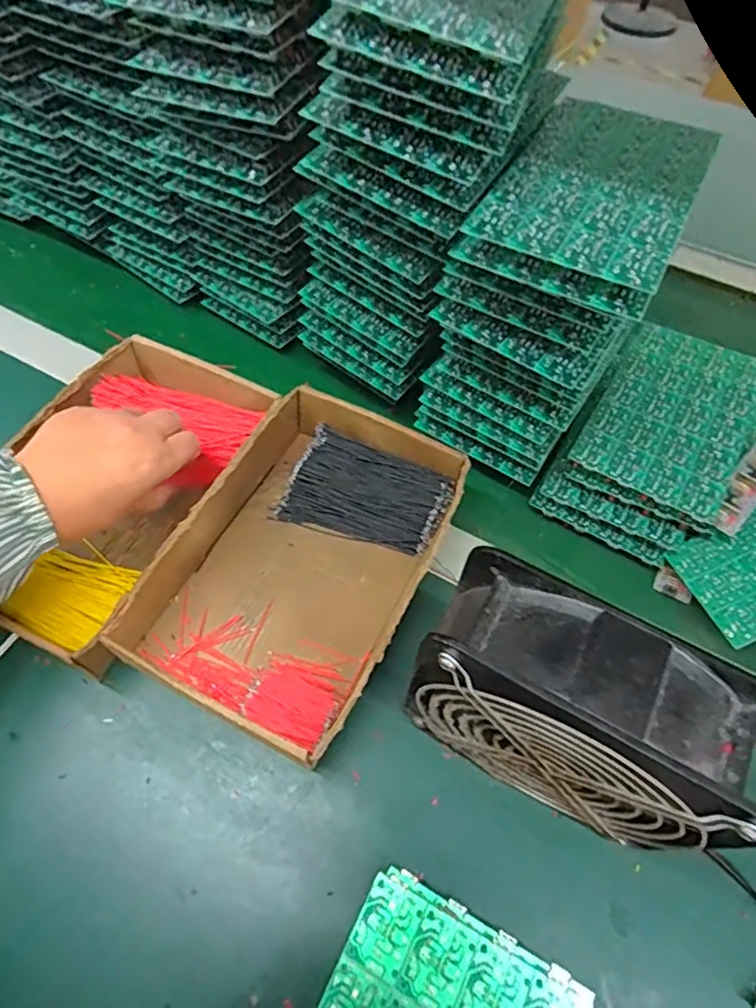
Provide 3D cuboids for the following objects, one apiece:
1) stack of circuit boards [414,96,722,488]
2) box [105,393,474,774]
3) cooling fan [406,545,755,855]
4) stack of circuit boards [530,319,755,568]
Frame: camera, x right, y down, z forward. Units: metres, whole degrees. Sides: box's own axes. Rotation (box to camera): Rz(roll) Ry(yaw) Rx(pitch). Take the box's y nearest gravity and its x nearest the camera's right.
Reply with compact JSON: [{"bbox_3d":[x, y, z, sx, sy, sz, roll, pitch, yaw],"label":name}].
[{"bbox_3d":[0.121,-0.142,0.410,0.116,0.176,0.174,28,61,15],"label":"stack of circuit boards"},{"bbox_3d":[-0.047,0.035,0.396,0.153,0.047,0.236,23,60,13],"label":"box"},{"bbox_3d":[0.091,0.111,0.291,0.149,0.154,0.059,26,61,14],"label":"cooling fan"},{"bbox_3d":[0.218,-0.055,0.452,0.113,0.049,0.198,29,61,16],"label":"stack of circuit boards"}]

